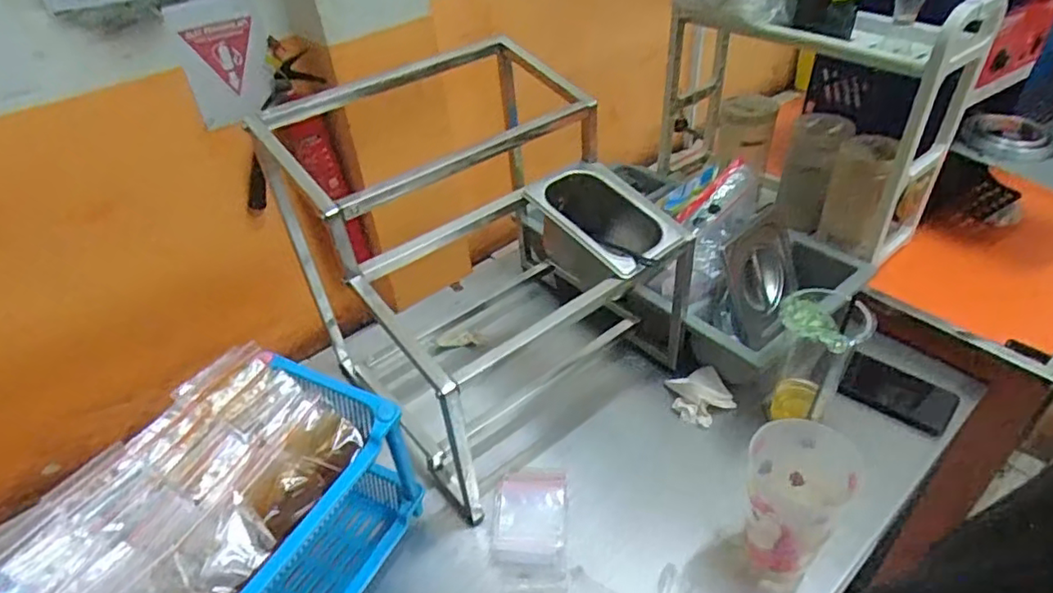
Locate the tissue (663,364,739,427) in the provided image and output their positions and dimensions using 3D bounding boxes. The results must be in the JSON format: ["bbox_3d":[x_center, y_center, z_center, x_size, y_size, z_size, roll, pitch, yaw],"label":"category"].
[{"bbox_3d":[0.239,0.137,0.834,0.081,0.040,0.060,-11,41,-8],"label":"tissue"}]

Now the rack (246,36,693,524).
[{"bbox_3d":[-0.059,-0.078,0.796,0.444,0.371,0.436,-28,46,-25],"label":"rack"}]

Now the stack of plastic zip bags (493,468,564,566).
[{"bbox_3d":[0.004,0.257,0.733,0.084,0.021,0.127,0,41,4],"label":"stack of plastic zip bags"}]

